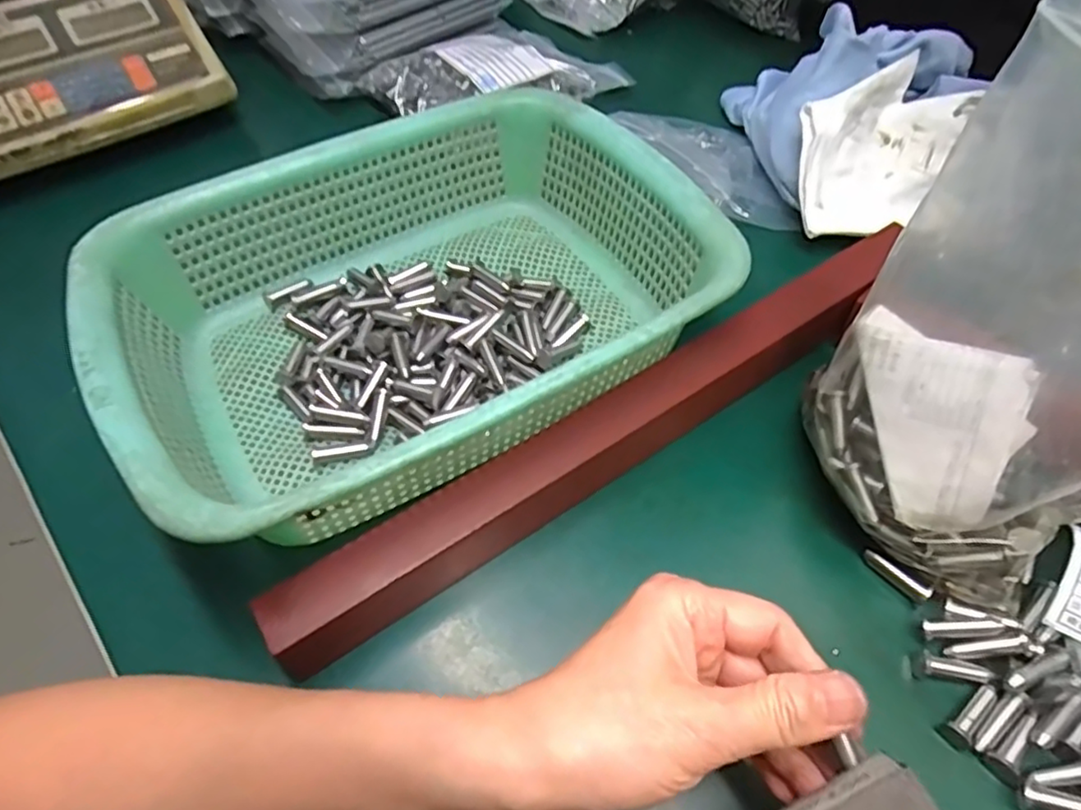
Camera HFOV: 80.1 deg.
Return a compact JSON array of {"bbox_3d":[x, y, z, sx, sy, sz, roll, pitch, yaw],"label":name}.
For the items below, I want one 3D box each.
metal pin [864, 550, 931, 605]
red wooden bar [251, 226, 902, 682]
[{"bbox_3d":[0.160,0.077,0.290,0.006,0.008,0.030,-33,47,-19],"label":"metal pin"},{"bbox_3d":[0.041,0.011,0.317,0.355,0.038,0.031,-30,60,-17],"label":"red wooden bar"}]

